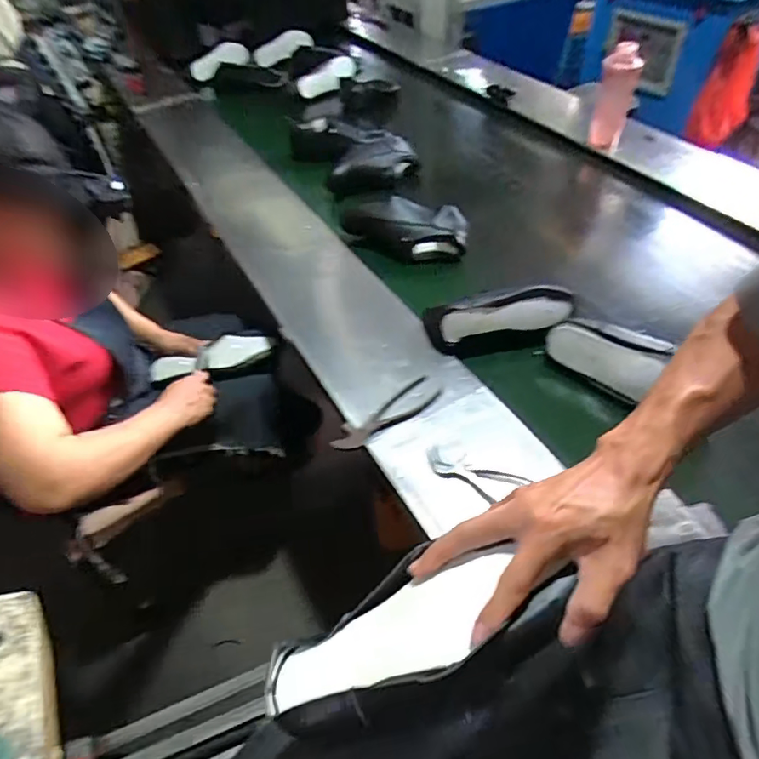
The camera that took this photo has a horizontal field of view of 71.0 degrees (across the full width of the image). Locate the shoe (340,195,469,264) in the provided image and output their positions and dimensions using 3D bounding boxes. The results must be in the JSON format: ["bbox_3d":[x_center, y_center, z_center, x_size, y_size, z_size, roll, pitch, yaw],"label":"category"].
[{"bbox_3d":[0.052,-0.321,1.161,0.270,0.106,0.086,-1,47,3],"label":"shoe"}]

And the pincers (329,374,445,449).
[{"bbox_3d":[0.011,0.054,0.839,0.191,0.011,0.060,-29,52,-21],"label":"pincers"}]

